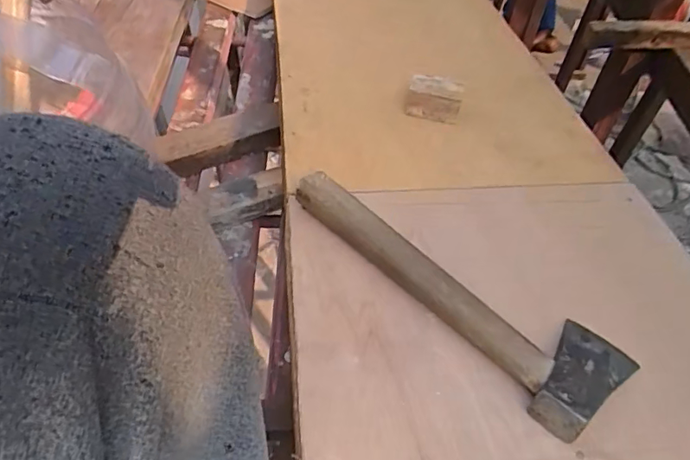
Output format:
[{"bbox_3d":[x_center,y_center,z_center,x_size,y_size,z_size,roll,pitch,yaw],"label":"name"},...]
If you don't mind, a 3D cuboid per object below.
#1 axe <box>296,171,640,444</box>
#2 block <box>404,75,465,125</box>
[{"bbox_3d":[0.098,0.030,0.477,0.109,0.039,0.333,-32,59,-25],"label":"axe"},{"bbox_3d":[0.117,-0.171,0.674,0.074,0.037,0.056,10,47,6],"label":"block"}]

